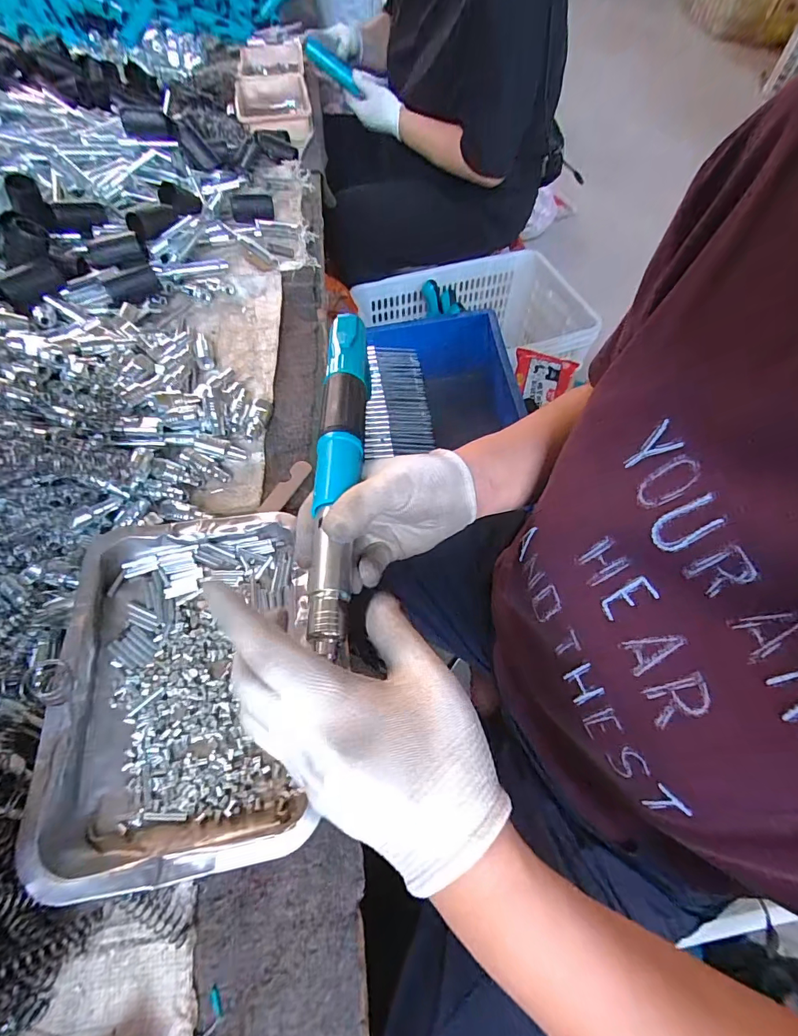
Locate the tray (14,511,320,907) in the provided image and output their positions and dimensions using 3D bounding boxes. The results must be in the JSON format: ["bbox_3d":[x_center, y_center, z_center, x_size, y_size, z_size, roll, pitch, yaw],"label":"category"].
[{"bbox_3d":[-0.157,0.112,0.336,0.181,0.034,0.260,-8,60,-5],"label":"tray"}]

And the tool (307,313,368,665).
[{"bbox_3d":[-0.040,-0.043,0.310,0.031,0.037,0.274,0,60,0],"label":"tool"}]

